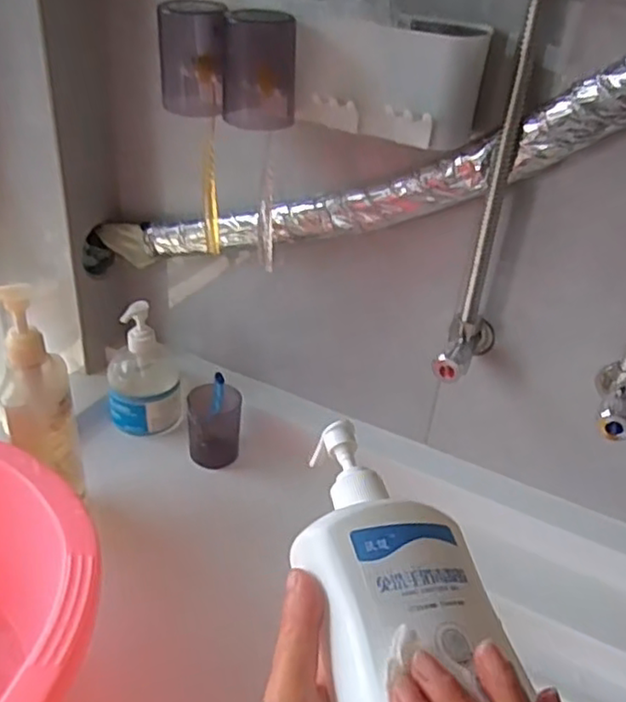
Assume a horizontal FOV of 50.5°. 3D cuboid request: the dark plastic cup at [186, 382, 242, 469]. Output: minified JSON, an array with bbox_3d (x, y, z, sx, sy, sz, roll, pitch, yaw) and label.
[{"bbox_3d":[-0.119,0.088,0.781,0.063,0.073,0.069,12,35,9],"label":"dark plastic cup"}]

